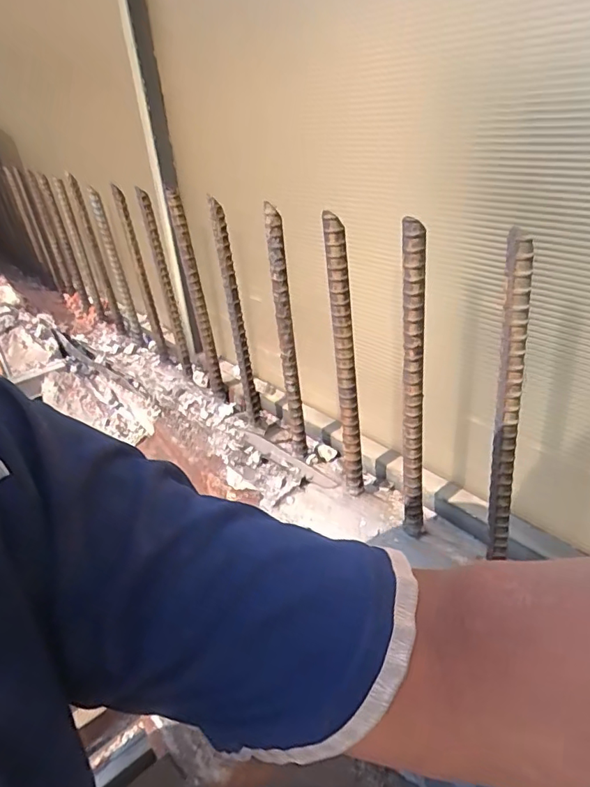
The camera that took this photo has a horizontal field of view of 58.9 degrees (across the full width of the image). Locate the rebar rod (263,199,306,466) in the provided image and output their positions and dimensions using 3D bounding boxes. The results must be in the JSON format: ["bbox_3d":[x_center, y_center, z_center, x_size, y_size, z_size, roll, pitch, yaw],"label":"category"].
[{"bbox_3d":[-0.009,-0.059,0.646,0.019,0.320,0.019,-3,28,8],"label":"rebar rod"}]

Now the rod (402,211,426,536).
[{"bbox_3d":[0.113,0.004,0.501,0.023,0.322,0.016,0,30,10],"label":"rod"}]

